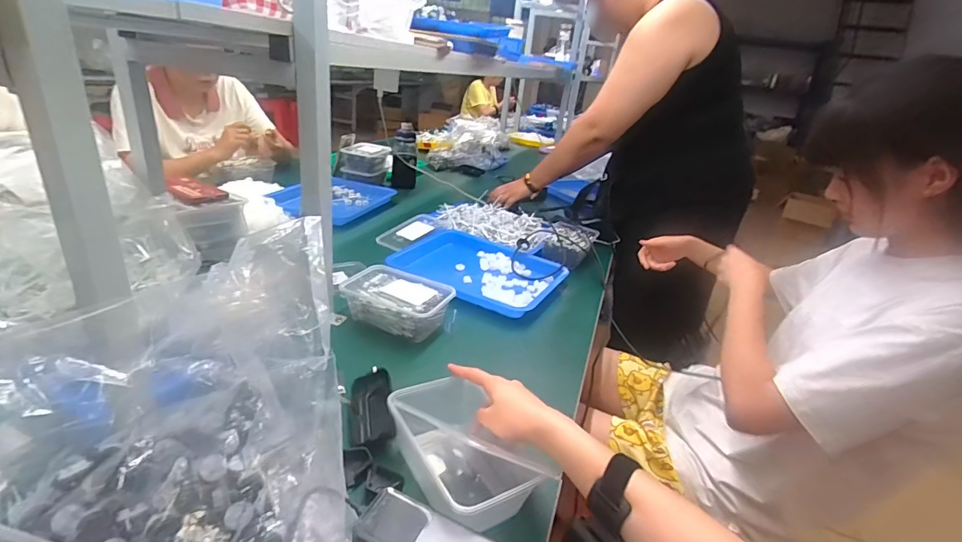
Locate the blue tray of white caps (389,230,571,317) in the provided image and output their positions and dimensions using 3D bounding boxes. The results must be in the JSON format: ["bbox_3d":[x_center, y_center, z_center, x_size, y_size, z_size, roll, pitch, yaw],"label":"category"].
[{"bbox_3d":[-0.007,-0.009,0.985,0.341,0.028,0.269,19,27,23],"label":"blue tray of white caps"}]

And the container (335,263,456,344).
[{"bbox_3d":[-0.138,0.050,0.767,0.167,0.055,0.116,17,26,19],"label":"container"}]

